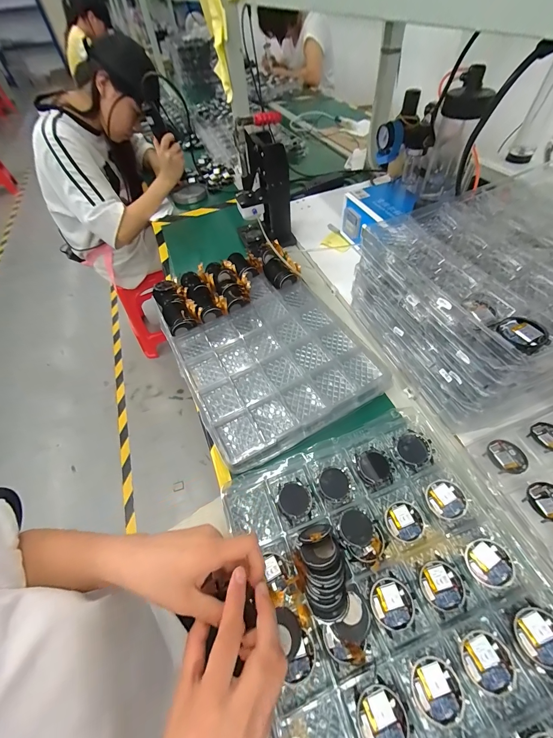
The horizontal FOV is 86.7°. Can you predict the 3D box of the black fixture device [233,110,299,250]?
[{"bbox_3d":[-0.030,-0.432,0.689,0.125,0.248,0.092,-7,53,0],"label":"black fixture device"}]

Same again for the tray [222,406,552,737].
[{"bbox_3d":[0.143,0.270,0.285,0.306,0.028,0.440,-20,54,-9],"label":"tray"}]

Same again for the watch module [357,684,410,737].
[{"bbox_3d":[0.096,0.319,0.265,0.042,0.011,0.043,12,56,14],"label":"watch module"}]

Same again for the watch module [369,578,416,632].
[{"bbox_3d":[0.124,0.252,0.315,0.044,0.004,0.043,-17,54,-7],"label":"watch module"}]

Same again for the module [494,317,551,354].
[{"bbox_3d":[0.268,-0.039,0.318,0.044,0.006,0.048,-24,55,-12],"label":"module"}]

